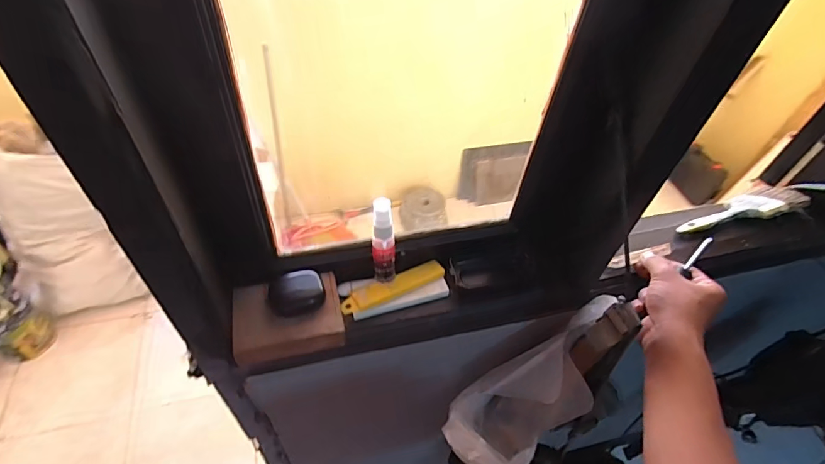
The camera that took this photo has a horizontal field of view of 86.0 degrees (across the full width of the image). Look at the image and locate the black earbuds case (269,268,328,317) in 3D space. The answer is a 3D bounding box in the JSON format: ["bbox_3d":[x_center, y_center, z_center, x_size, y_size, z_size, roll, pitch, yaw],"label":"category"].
[{"bbox_3d":[-0.121,0.064,0.464,0.055,0.023,0.040,-3,49,-10],"label":"black earbuds case"}]

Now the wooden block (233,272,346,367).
[{"bbox_3d":[-0.130,0.089,0.468,0.108,0.029,0.077,-7,50,-13],"label":"wooden block"}]

